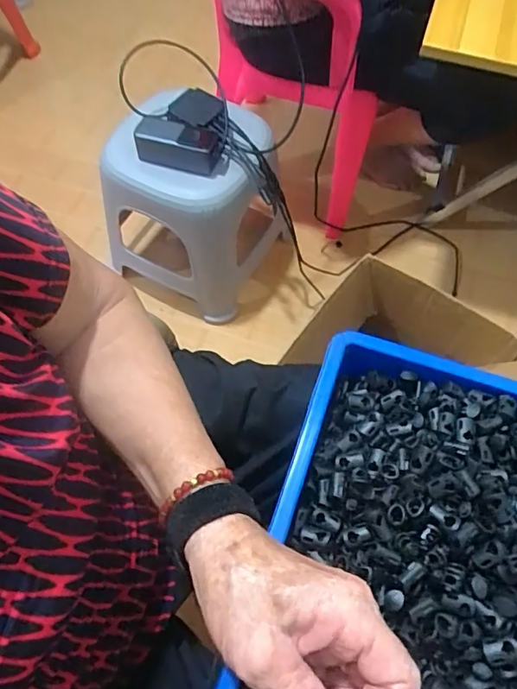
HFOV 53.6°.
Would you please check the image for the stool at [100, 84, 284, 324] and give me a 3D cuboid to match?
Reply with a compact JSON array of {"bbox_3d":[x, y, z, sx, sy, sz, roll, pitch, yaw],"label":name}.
[{"bbox_3d":[-0.094,-0.259,0.965,0.283,0.330,0.264,36,68,16],"label":"stool"}]

